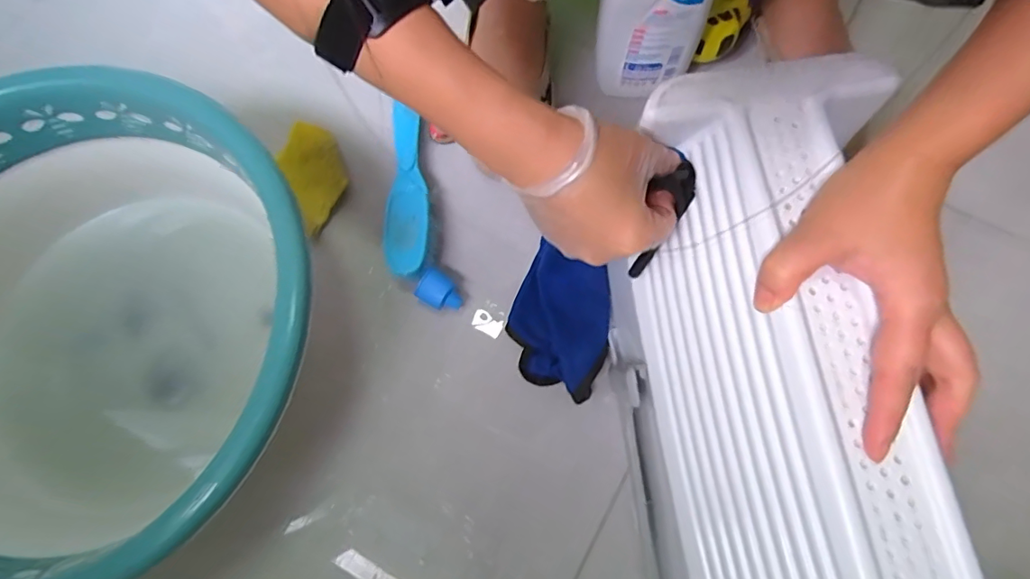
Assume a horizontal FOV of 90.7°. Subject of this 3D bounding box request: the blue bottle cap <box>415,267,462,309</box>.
[{"bbox_3d":[-0.065,0.004,0.454,0.038,0.030,0.030,27,77,8],"label":"blue bottle cap"}]

